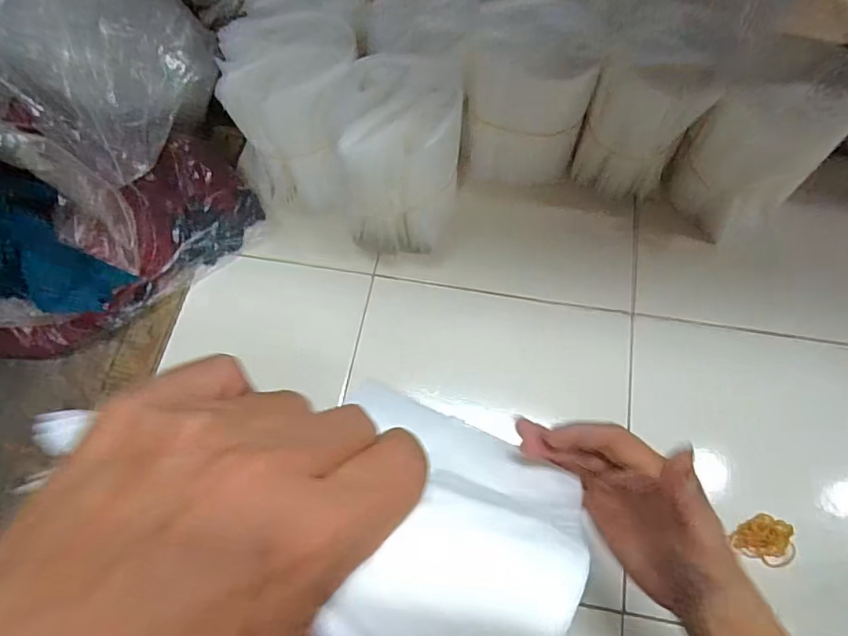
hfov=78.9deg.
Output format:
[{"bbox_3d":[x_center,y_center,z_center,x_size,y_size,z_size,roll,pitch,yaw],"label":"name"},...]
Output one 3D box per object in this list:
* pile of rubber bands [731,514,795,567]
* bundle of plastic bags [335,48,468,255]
[{"bbox_3d":[0.316,0.205,0.478,0.050,0.019,0.039,20,70,9],"label":"pile of rubber bands"},{"bbox_3d":[-0.029,-0.168,0.555,0.131,0.171,0.120,2,68,3],"label":"bundle of plastic bags"}]

